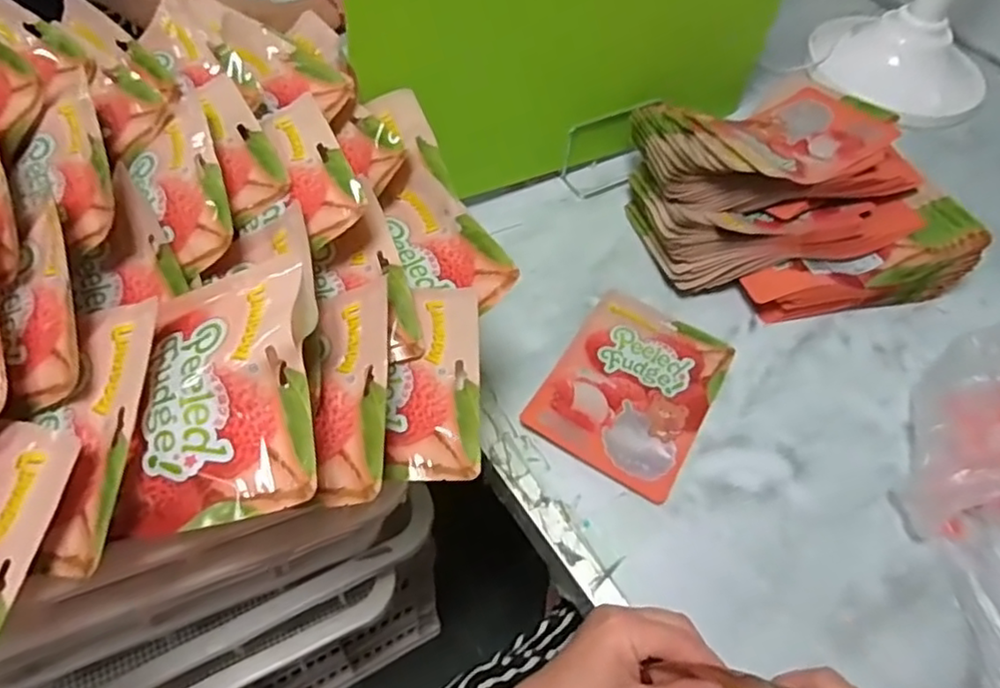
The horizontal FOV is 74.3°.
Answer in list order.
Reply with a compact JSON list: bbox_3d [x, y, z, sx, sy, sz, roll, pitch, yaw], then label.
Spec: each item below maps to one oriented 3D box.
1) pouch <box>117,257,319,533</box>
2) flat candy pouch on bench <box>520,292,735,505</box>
[{"bbox_3d":[-0.162,0.026,0.380,0.115,0.023,0.147,-12,72,9],"label":"pouch"},{"bbox_3d":[0.138,0.041,0.680,0.154,0.007,0.213,28,56,15],"label":"flat candy pouch on bench"}]

